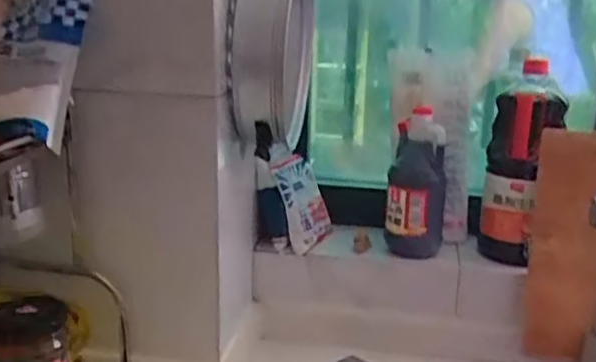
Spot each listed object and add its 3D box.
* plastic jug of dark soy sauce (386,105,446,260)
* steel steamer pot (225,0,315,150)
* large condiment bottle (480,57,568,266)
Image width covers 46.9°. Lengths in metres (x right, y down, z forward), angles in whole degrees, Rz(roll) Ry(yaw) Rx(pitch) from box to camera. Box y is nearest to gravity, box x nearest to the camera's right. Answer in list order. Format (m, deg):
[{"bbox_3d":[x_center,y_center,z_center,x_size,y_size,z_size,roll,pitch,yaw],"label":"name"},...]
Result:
[{"bbox_3d":[0.174,0.003,0.989,0.084,0.204,0.066,3,16,6],"label":"plastic jug of dark soy sauce"},{"bbox_3d":[-0.031,-0.178,0.904,0.074,0.242,0.252,4,16,7],"label":"steel steamer pot"},{"bbox_3d":[0.317,-0.025,0.962,0.082,0.270,0.089,-9,19,-33],"label":"large condiment bottle"}]

